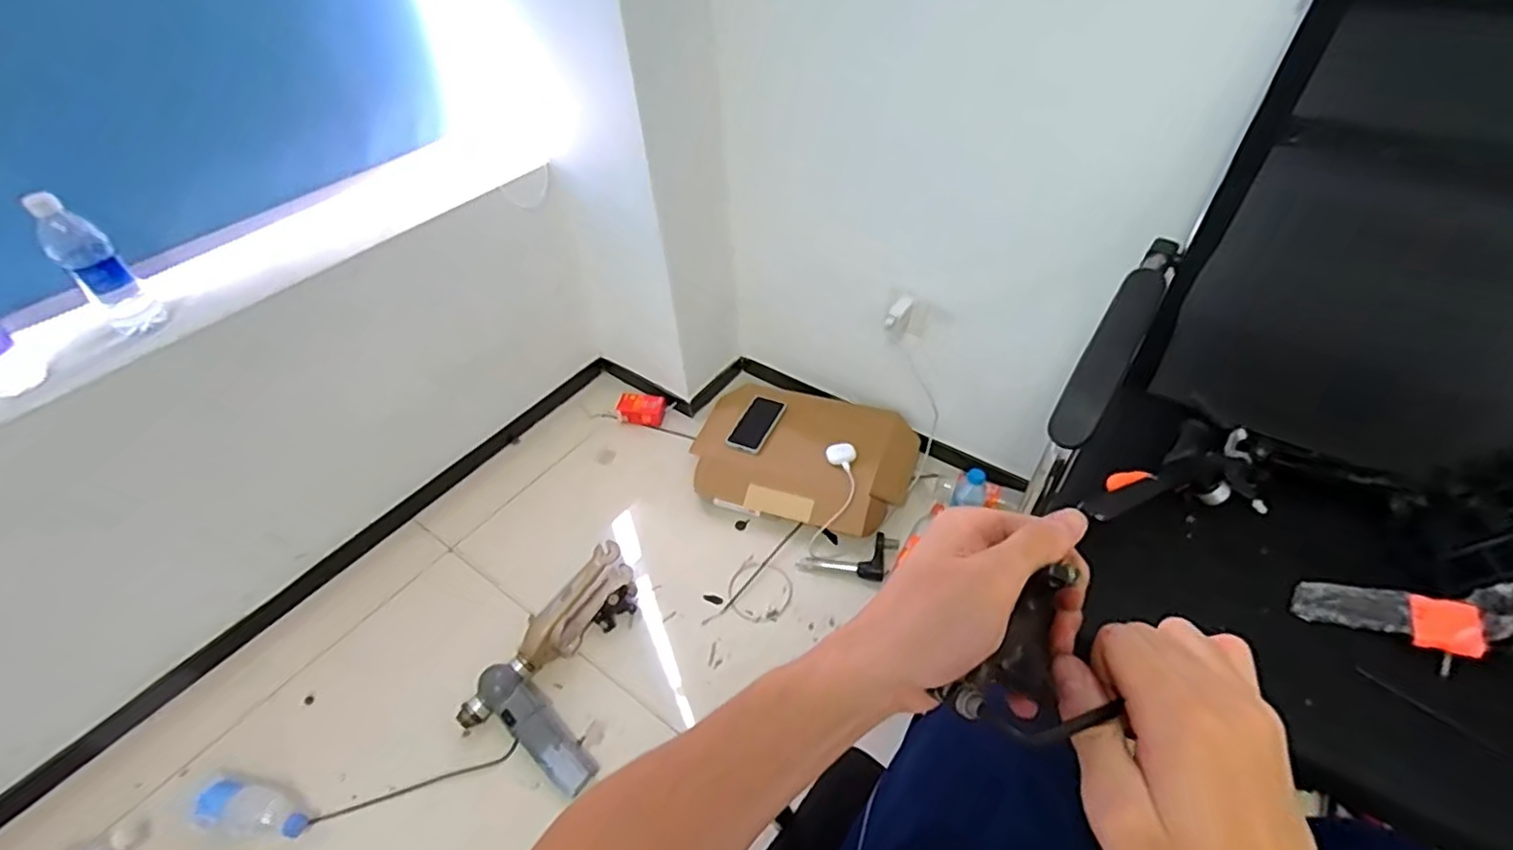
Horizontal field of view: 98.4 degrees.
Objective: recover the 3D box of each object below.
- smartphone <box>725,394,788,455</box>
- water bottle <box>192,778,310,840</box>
[{"bbox_3d":[0.002,-0.003,1.424,0.088,0.015,0.151,20,59,24],"label":"smartphone"},{"bbox_3d":[-0.745,0.568,0.967,0.150,0.052,0.070,4,46,7],"label":"water bottle"}]

